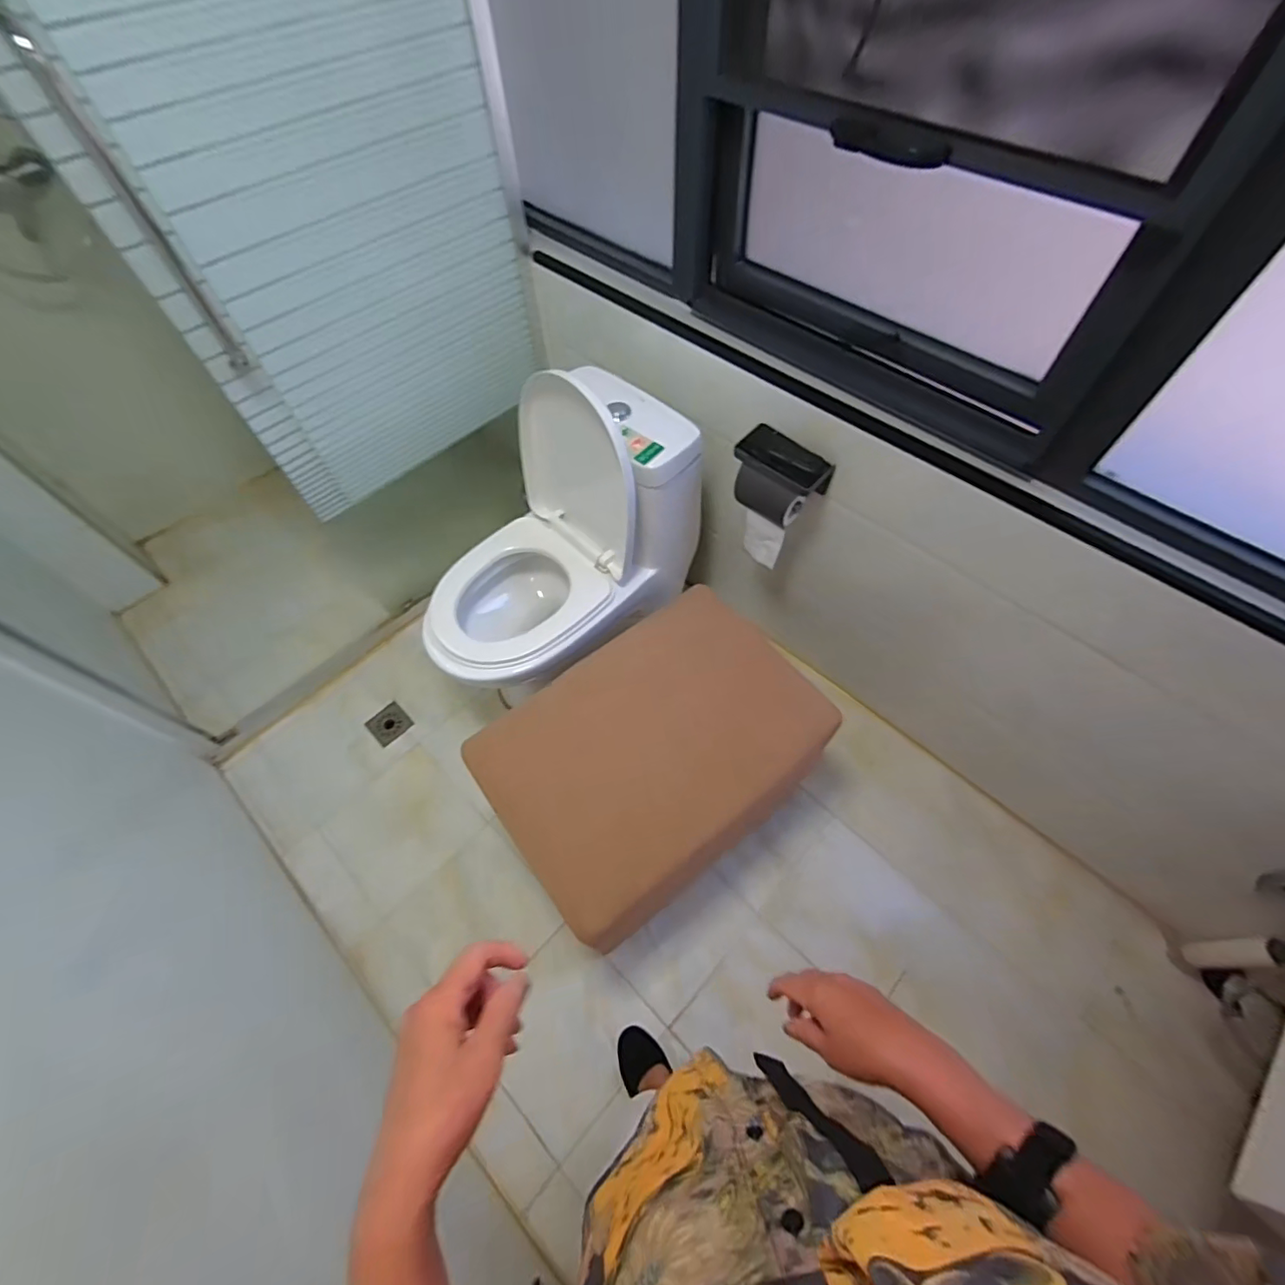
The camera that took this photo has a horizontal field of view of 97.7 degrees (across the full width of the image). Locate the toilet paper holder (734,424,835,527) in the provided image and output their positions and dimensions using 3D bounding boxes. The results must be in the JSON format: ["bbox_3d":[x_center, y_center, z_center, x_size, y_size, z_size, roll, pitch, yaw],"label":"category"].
[{"bbox_3d":[0.264,-0.316,1.094,0.180,0.151,0.108,32,65,19],"label":"toilet paper holder"}]

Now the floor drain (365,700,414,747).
[{"bbox_3d":[-0.688,0.218,1.523,0.101,0.009,0.095,40,67,22],"label":"floor drain"}]

